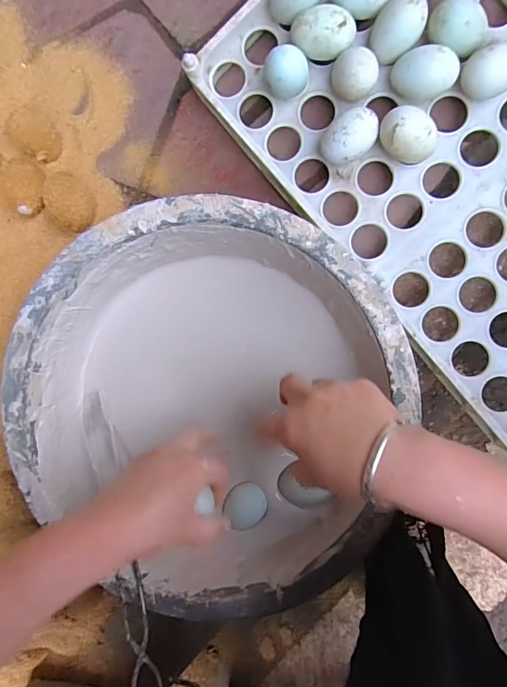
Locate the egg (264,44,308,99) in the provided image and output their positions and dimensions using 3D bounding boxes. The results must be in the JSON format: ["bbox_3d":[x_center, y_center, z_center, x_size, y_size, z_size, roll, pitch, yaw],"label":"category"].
[{"bbox_3d":[0.034,-0.265,0.408,0.040,0.047,0.038,-4,90,11],"label":"egg"}]

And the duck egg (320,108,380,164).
[{"bbox_3d":[0.097,-0.201,0.404,0.058,0.042,0.039,-31,85,10],"label":"duck egg"}]

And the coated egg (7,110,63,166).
[{"bbox_3d":[-0.252,-0.241,0.474,0.056,0.045,0.050,36,96,7],"label":"coated egg"}]

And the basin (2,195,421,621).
[{"bbox_3d":[-0.051,0.062,0.413,0.367,0.099,0.373,0,91,11],"label":"basin"}]

